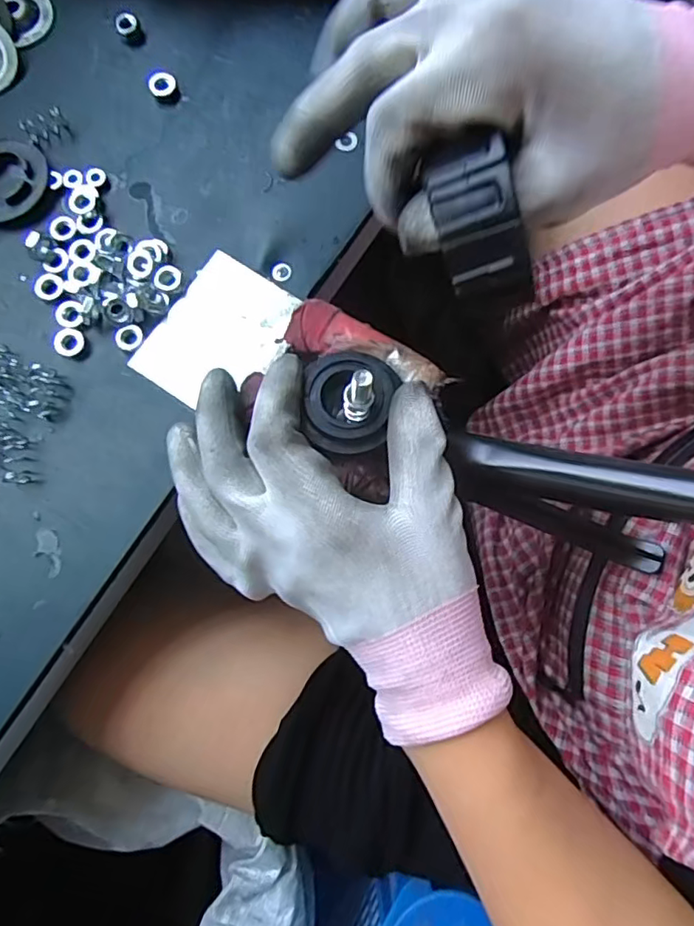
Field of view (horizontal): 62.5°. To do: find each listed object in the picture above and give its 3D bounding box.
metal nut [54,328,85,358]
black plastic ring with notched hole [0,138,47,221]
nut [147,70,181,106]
[{"bbox_3d":[-0.135,-0.059,0.279,0.013,0.006,0.014,0,80,-1],"label":"metal nut"},{"bbox_3d":[-0.176,-0.145,0.292,0.039,0.005,0.046,17,80,3],"label":"black plastic ring with notched hole"},{"bbox_3d":[-0.098,-0.201,0.306,0.015,0.006,0.015,-12,80,-3],"label":"nut"}]

